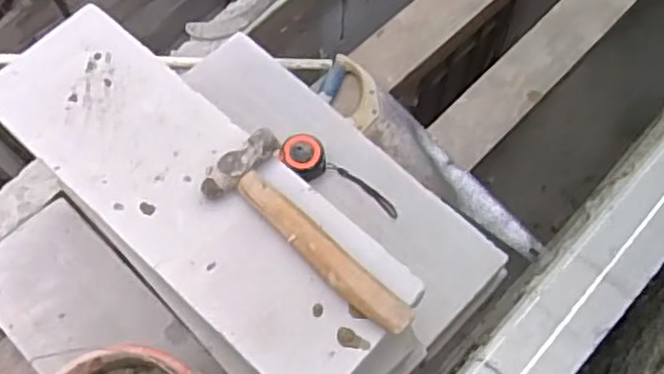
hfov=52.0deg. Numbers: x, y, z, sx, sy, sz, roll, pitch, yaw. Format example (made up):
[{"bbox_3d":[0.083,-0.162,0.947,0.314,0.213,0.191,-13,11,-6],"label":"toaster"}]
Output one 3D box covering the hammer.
[{"bbox_3d":[-0.020,0.054,0.774,0.282,0.028,0.096,42,73,17],"label":"hammer"}]

